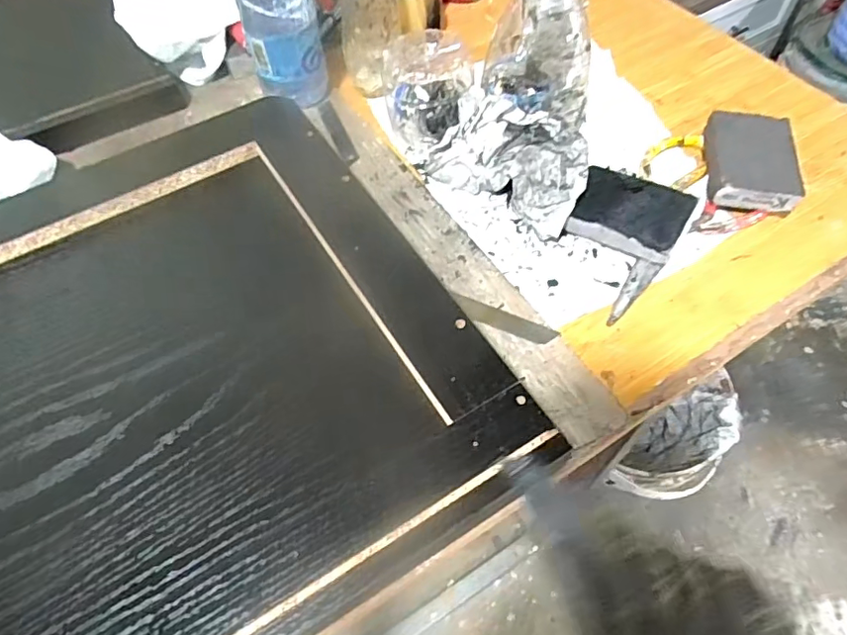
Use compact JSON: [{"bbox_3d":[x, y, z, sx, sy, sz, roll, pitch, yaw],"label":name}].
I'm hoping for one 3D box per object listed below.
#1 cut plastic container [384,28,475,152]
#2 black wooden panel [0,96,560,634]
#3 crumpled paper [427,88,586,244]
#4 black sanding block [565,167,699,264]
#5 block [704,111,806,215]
[{"bbox_3d":[0.003,-0.215,0.535,0.088,0.081,0.087,0,59,3],"label":"cut plastic container"},{"bbox_3d":[-0.337,0.111,0.327,0.735,0.036,0.386,-29,62,-14],"label":"black wooden panel"},{"bbox_3d":[0.086,-0.149,0.504,0.151,0.055,0.106,37,67,22],"label":"crumpled paper"},{"bbox_3d":[0.175,-0.088,0.476,0.087,0.031,0.067,28,64,18],"label":"black sanding block"},{"bbox_3d":[0.296,-0.142,0.503,0.068,0.027,0.102,9,60,8],"label":"block"}]

